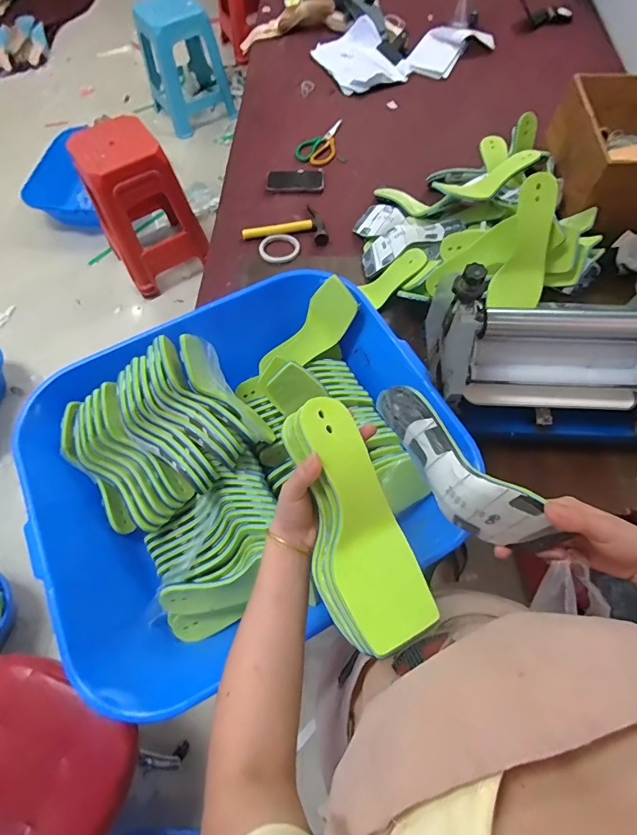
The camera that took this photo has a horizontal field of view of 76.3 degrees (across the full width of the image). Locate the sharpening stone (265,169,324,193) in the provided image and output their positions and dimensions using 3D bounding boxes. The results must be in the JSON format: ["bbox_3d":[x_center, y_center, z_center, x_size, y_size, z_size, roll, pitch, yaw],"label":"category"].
[{"bbox_3d":[-0.062,-0.624,1.068,0.148,0.009,0.086,0,65,1],"label":"sharpening stone"}]

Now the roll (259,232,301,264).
[{"bbox_3d":[-0.094,-0.405,0.973,0.096,0.016,0.087,9,66,5],"label":"roll"}]

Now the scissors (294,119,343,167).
[{"bbox_3d":[0.014,-0.772,1.133,0.095,0.019,0.199,20,67,10],"label":"scissors"}]

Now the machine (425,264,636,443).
[{"bbox_3d":[0.526,-0.100,0.647,0.660,0.237,0.268,7,66,4],"label":"machine"}]

